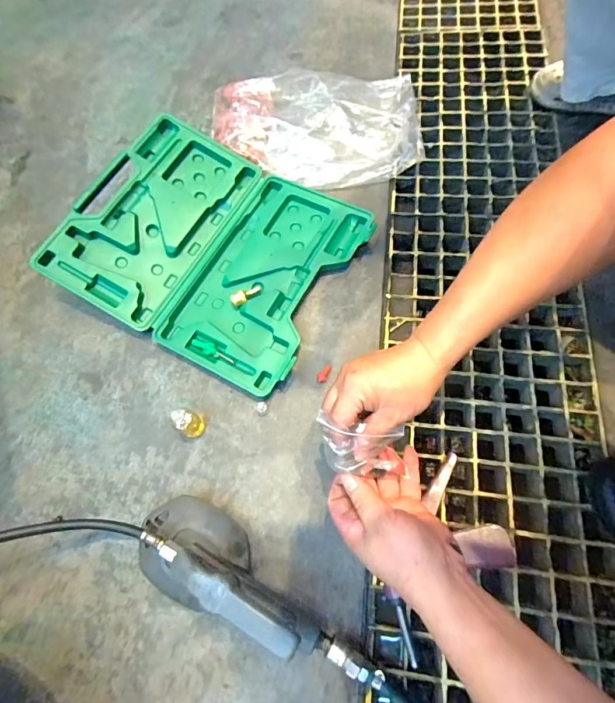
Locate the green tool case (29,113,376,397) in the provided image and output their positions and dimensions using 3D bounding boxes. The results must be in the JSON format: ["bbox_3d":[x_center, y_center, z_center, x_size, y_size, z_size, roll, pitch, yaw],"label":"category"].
[{"bbox_3d":[-0.146,-0.163,0.601,0.393,0.063,0.332,27,73,12],"label":"green tool case"}]

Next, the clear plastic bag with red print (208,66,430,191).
[{"bbox_3d":[0.022,-0.405,0.695,0.365,0.047,0.259,-8,69,-1],"label":"clear plastic bag with red print"}]

